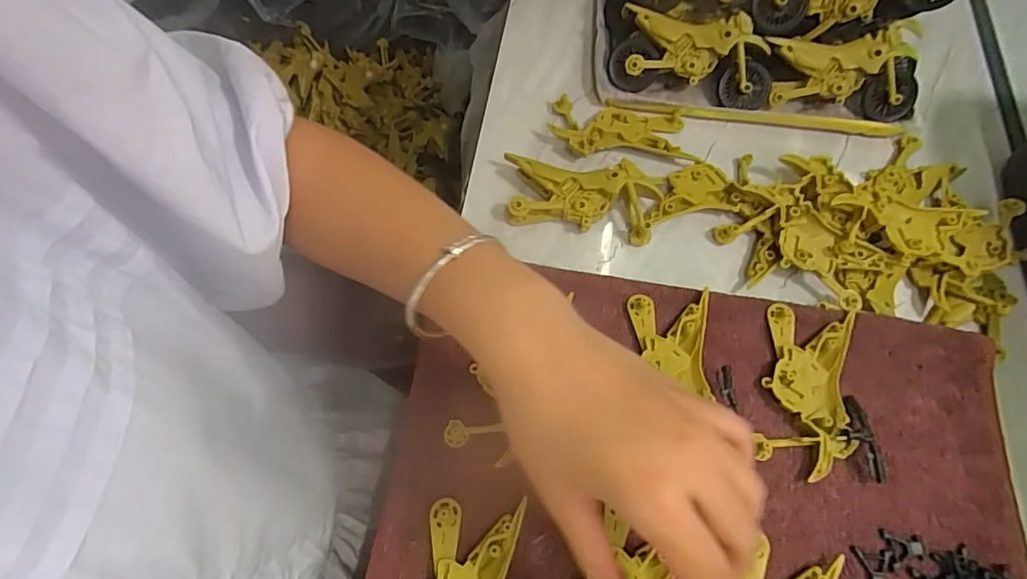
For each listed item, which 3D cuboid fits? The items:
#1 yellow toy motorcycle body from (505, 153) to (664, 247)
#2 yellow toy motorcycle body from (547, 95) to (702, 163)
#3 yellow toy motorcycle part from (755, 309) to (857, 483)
[{"bbox_3d":[0.045,-0.062,0.358,0.099,0.024,0.045,9,66,2],"label":"yellow toy motorcycle body"},{"bbox_3d":[0.078,-0.113,0.388,0.102,0.013,0.046,8,66,2],"label":"yellow toy motorcycle body"},{"bbox_3d":[0.169,0.057,0.311,0.049,0.009,0.094,16,66,6],"label":"yellow toy motorcycle part"}]

